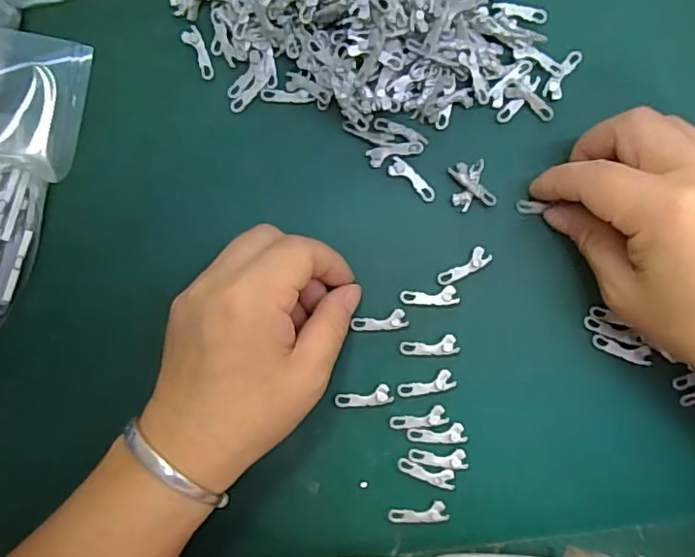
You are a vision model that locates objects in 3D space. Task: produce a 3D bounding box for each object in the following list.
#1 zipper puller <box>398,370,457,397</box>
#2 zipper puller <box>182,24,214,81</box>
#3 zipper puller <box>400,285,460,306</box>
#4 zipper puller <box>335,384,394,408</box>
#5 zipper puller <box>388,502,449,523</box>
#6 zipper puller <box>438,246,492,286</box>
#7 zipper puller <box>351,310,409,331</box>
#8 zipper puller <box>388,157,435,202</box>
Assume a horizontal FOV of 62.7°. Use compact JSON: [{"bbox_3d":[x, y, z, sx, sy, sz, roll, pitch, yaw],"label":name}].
[{"bbox_3d":[0.040,0.053,0.285,0.028,0.004,0.010,-10,88,3],"label":"zipper puller"},{"bbox_3d":[-0.077,-0.118,0.298,0.010,0.004,0.028,-29,87,2],"label":"zipper puller"},{"bbox_3d":[0.042,0.010,0.286,0.029,0.004,0.009,-5,88,3],"label":"zipper puller"},{"bbox_3d":[0.008,0.060,0.286,0.028,0.004,0.009,-9,88,3],"label":"zipper puller"},{"bbox_3d":[0.035,0.117,0.284,0.029,0.005,0.009,-9,88,3],"label":"zipper puller"},{"bbox_3d":[0.059,-0.006,0.286,0.029,0.004,0.010,-34,87,1],"label":"zipper puller"},{"bbox_3d":[0.017,0.021,0.287,0.027,0.004,0.009,-6,88,3],"label":"zipper puller"},{"bbox_3d":[0.033,-0.050,0.289,0.028,0.004,0.009,41,91,3],"label":"zipper puller"}]

